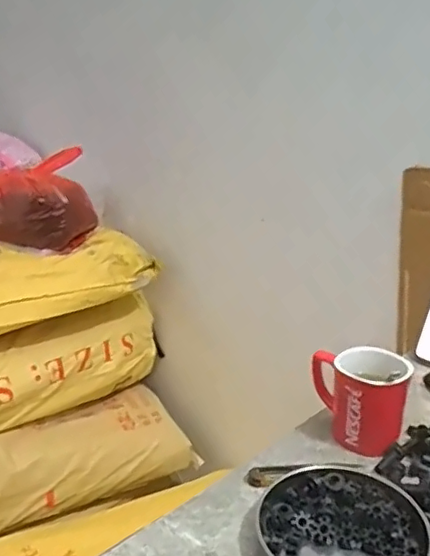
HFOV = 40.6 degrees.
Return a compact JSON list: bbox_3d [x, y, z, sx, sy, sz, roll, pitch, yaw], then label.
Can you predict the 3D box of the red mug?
[{"bbox_3d":[0.150,0.126,0.614,0.100,0.091,0.076,5,22,14],"label":"red mug"}]

